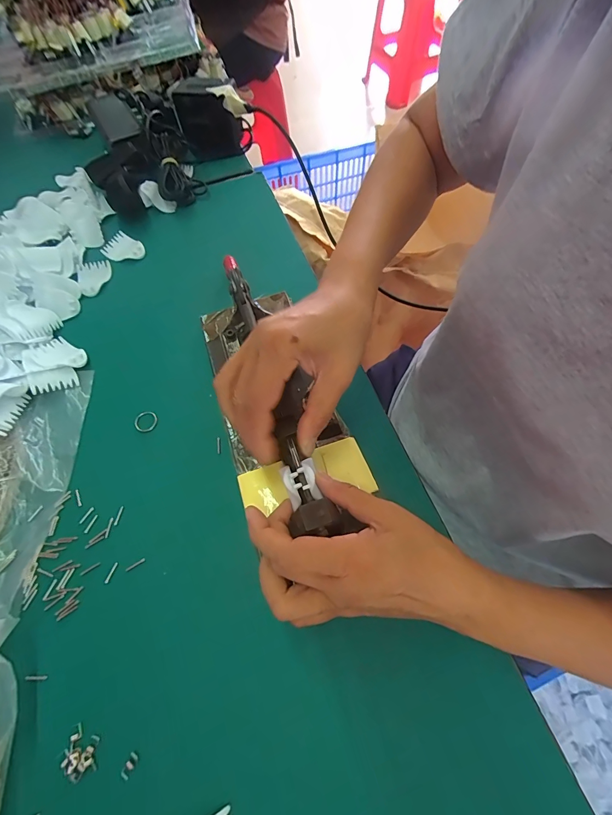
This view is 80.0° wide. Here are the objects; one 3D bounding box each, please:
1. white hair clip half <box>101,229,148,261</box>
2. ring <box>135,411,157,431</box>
[{"bbox_3d":[-0.226,-0.195,0.454,0.049,0.018,0.037,29,67,16],"label":"white hair clip half"},{"bbox_3d":[-0.153,0.013,0.347,0.020,0.006,0.022,-27,65,-11],"label":"ring"}]

